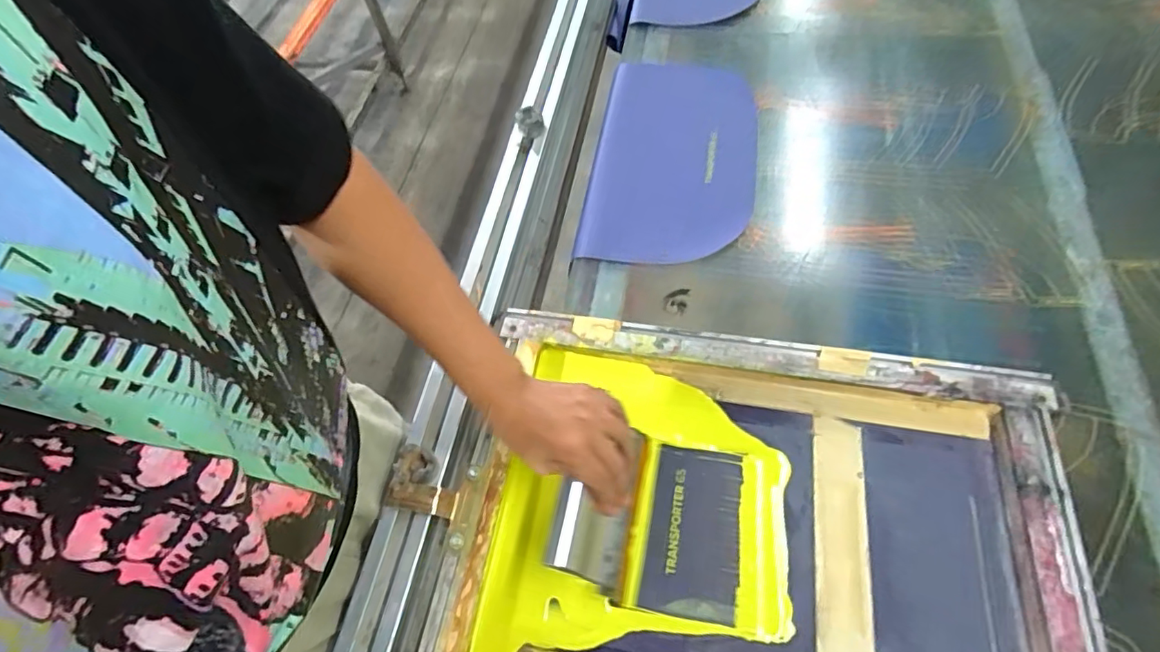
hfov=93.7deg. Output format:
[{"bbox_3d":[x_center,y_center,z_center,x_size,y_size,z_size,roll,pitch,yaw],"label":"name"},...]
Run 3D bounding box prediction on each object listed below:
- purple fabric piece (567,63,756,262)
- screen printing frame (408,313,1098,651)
[{"bbox_3d":[0.156,-0.255,0.966,0.306,0.375,0.035,28,41,22],"label":"purple fabric piece"},{"bbox_3d":[0.153,0.191,0.512,0.558,0.046,0.396,8,63,8],"label":"screen printing frame"}]

